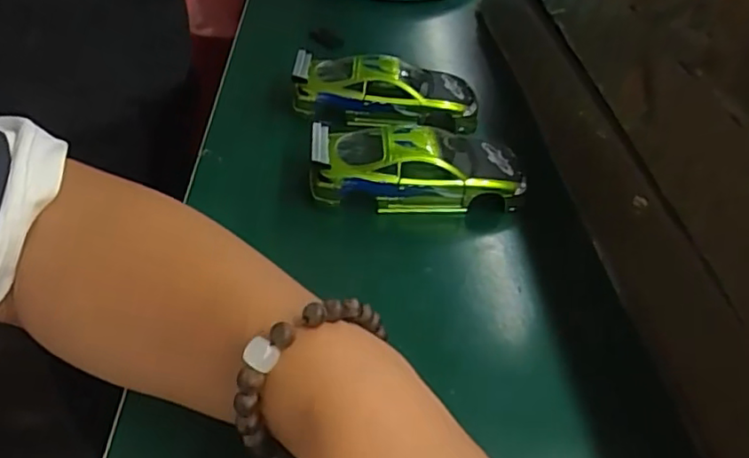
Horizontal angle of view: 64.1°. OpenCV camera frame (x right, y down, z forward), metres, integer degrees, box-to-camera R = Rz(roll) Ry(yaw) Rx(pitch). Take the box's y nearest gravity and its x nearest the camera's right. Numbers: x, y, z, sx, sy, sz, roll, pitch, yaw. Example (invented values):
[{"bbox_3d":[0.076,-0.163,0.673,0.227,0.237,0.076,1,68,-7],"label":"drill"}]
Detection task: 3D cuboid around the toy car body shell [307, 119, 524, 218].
[{"bbox_3d":[0.025,-0.037,0.358,0.123,0.038,0.047,1,41,-4],"label":"toy car body shell"}]

